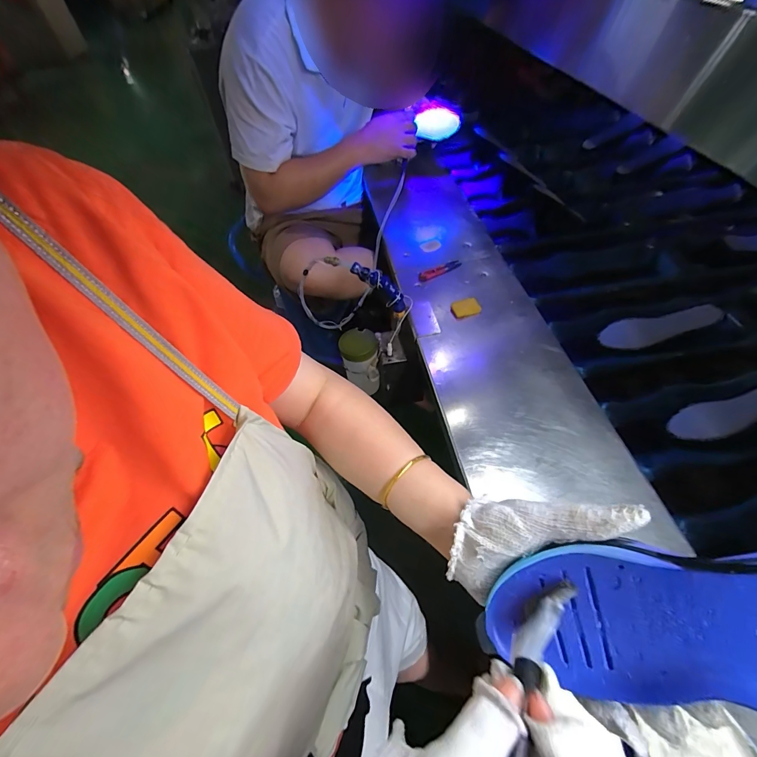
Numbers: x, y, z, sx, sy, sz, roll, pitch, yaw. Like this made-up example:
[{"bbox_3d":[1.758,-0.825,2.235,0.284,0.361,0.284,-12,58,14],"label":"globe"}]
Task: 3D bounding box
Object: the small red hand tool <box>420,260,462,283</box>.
[{"bbox_3d":[0.131,-0.230,0.779,0.101,0.009,0.023,-27,58,-19],"label":"small red hand tool"}]

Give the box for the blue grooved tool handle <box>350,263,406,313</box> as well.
[{"bbox_3d":[0.008,-0.169,0.672,0.127,0.038,0.024,36,50,-24],"label":"blue grooved tool handle"}]

